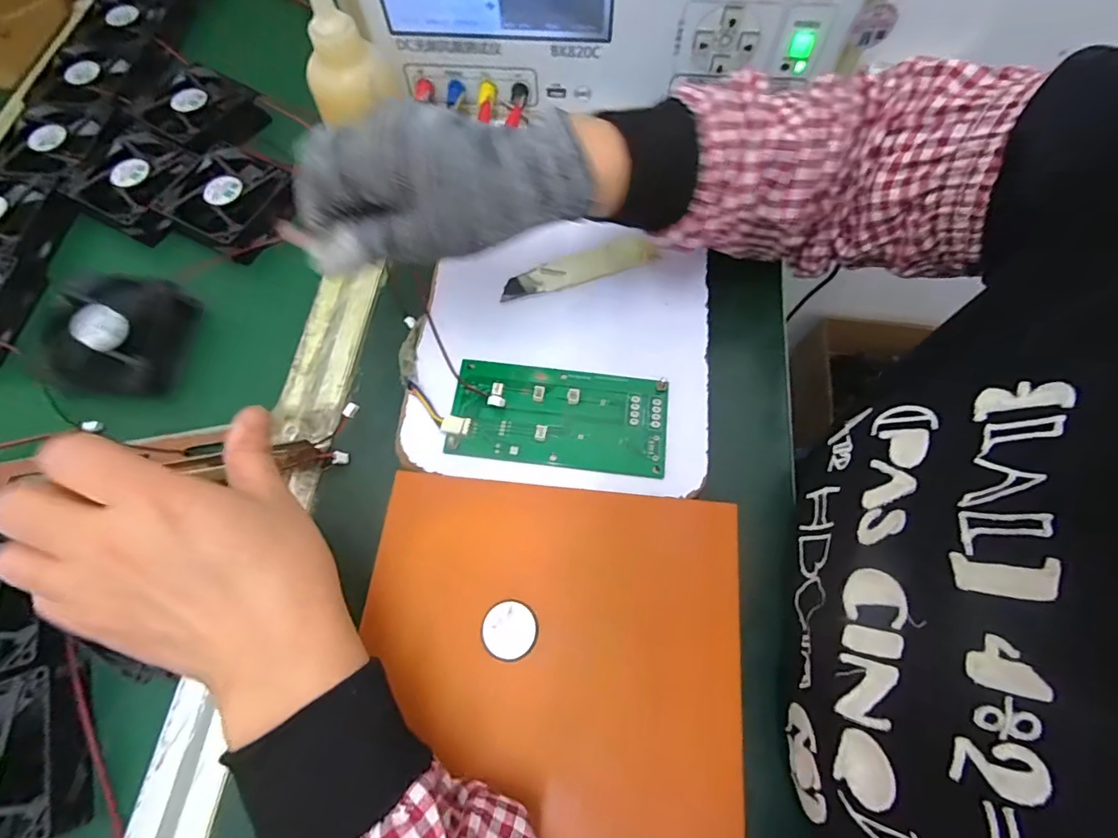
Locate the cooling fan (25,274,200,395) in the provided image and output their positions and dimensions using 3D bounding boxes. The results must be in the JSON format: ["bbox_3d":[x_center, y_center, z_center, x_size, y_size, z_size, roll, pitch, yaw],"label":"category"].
[{"bbox_3d":[-0.311,-0.061,0.355,0.077,0.029,0.083,5,67,4],"label":"cooling fan"}]

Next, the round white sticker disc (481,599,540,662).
[{"bbox_3d":[-0.026,0.111,0.269,0.029,0.004,0.028,-1,67,2],"label":"round white sticker disc"}]

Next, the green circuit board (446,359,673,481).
[{"bbox_3d":[0.000,-0.003,0.321,0.133,0.011,0.065,6,67,4],"label":"green circuit board"}]

